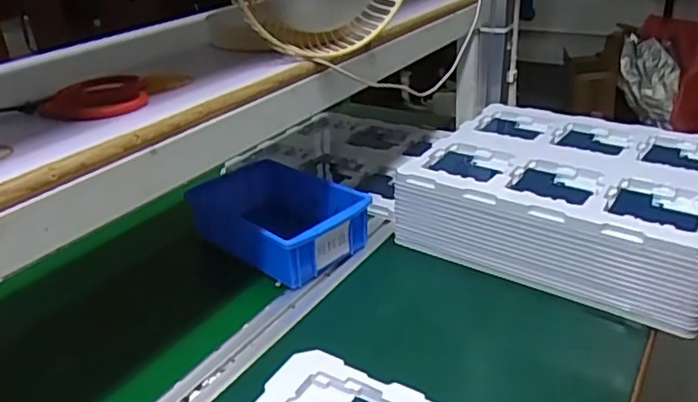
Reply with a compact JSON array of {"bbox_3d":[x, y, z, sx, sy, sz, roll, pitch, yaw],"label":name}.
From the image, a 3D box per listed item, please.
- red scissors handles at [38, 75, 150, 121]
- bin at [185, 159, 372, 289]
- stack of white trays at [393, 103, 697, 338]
[{"bbox_3d":[-0.210,-0.086,0.482,0.079,0.015,0.069,-16,29,-24],"label":"red scissors handles"},{"bbox_3d":[-0.082,0.018,0.701,0.196,0.069,0.135,19,34,37],"label":"bin"},{"bbox_3d":[0.259,-0.005,0.690,0.314,0.101,0.263,16,32,33],"label":"stack of white trays"}]

